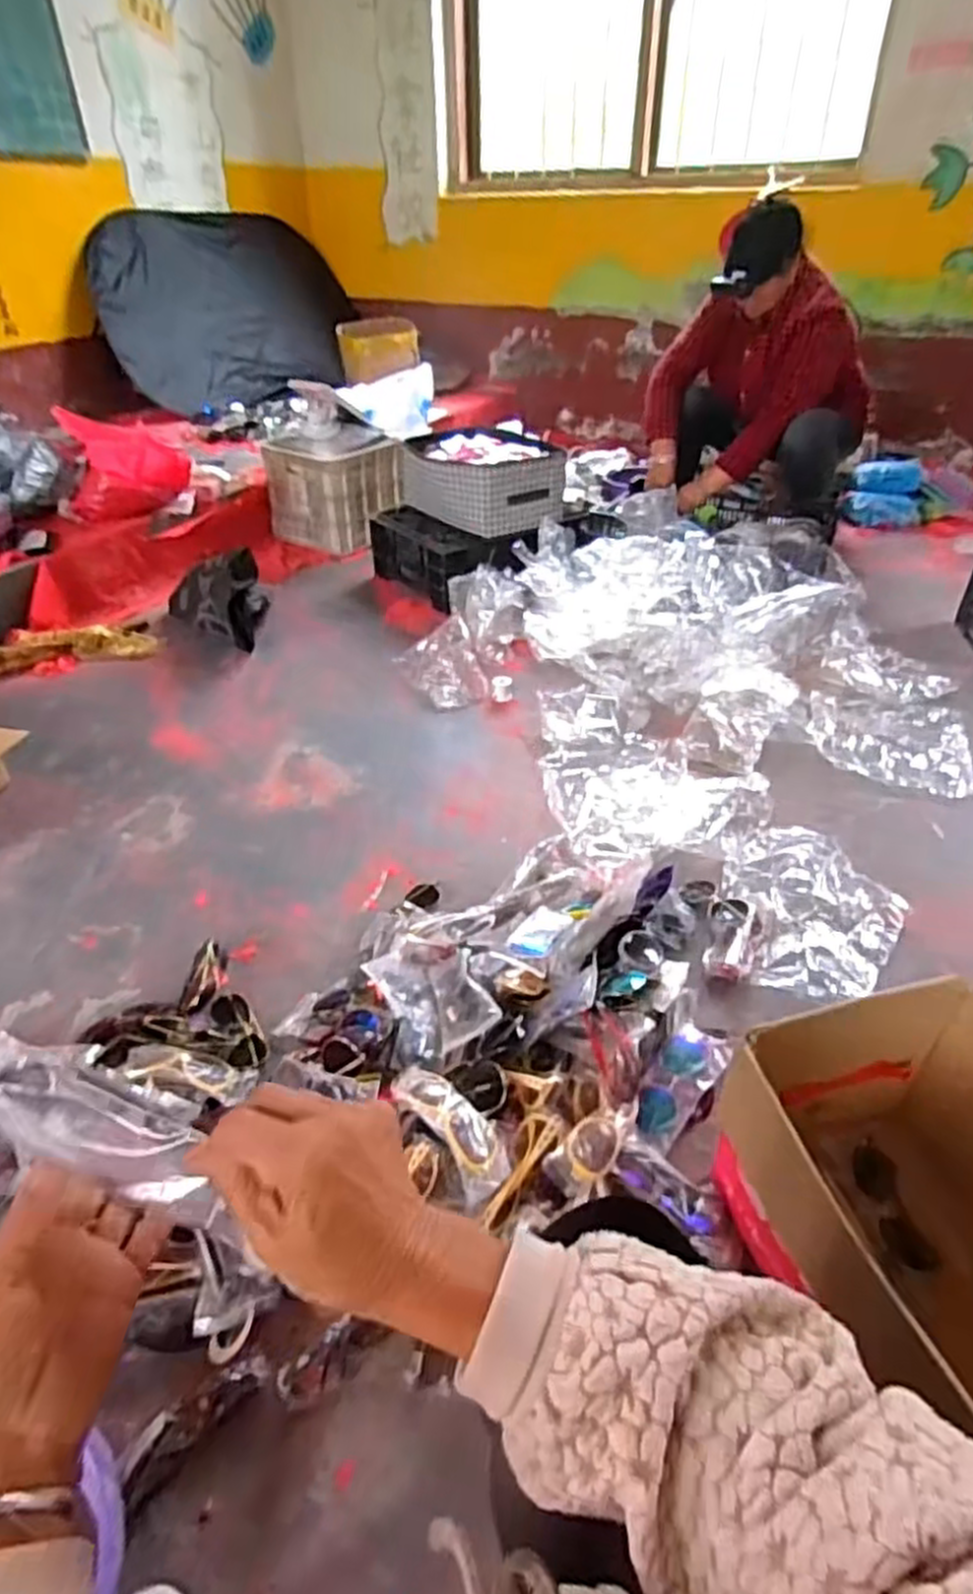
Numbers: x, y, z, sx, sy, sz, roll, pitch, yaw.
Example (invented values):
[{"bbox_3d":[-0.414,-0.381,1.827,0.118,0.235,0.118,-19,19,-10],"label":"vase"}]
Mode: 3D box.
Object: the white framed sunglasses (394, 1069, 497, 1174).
[{"bbox_3d":[-0.047,0.358,0.890,0.146,0.030,0.055,28,46,33],"label":"white framed sunglasses"}]

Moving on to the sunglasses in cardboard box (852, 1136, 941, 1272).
[{"bbox_3d":[0.446,0.451,0.867,0.040,0.029,0.130,-6,37,-7],"label":"sunglasses in cardboard box"}]

